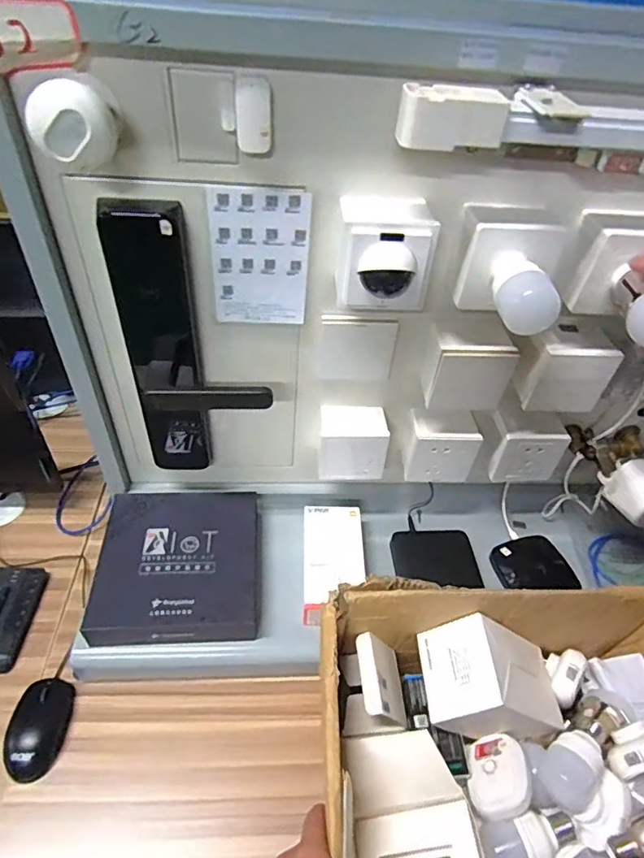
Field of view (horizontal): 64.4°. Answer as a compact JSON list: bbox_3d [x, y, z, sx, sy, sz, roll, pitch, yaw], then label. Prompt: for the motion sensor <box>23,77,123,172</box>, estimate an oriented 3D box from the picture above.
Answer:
[{"bbox_3d":[-0.194,-0.245,0.404,0.064,0.054,0.063,-6,46,-12],"label":"motion sensor"}]

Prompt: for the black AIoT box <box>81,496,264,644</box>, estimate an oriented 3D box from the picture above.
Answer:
[{"bbox_3d":[-0.185,0.175,0.674,0.204,0.039,0.205,0,45,-6],"label":"black AIoT box"}]

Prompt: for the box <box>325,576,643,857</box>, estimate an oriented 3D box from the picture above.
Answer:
[{"bbox_3d":[0.199,0.332,0.492,0.393,0.187,0.331,1,45,-5],"label":"box"}]

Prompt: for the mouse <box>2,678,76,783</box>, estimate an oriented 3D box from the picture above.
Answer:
[{"bbox_3d":[-0.337,0.354,0.605,0.070,0.029,0.101,-5,46,-11],"label":"mouse"}]

